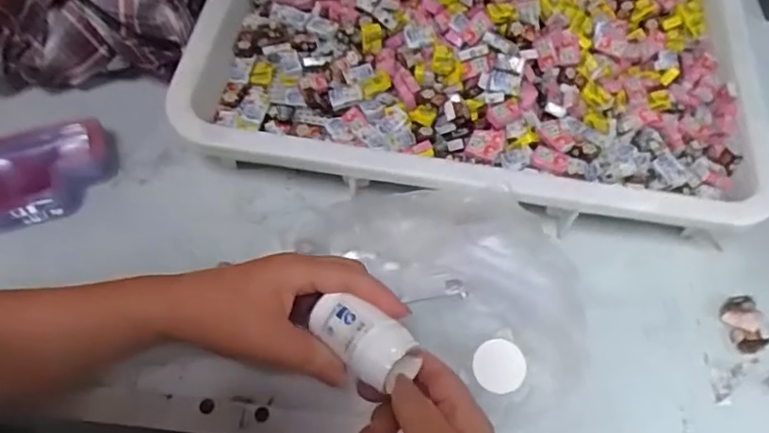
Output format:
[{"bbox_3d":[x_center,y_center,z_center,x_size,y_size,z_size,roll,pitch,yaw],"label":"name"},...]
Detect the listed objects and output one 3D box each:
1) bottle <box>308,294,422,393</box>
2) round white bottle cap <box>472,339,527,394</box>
[{"bbox_3d":[-0.014,0.073,0.364,0.066,0.027,0.033,34,64,18],"label":"bottle"},{"bbox_3d":[0.081,0.106,0.432,0.036,0.011,0.036,-2,77,8],"label":"round white bottle cap"}]

